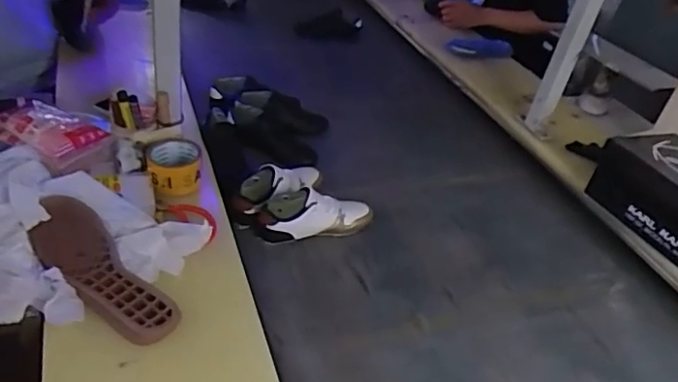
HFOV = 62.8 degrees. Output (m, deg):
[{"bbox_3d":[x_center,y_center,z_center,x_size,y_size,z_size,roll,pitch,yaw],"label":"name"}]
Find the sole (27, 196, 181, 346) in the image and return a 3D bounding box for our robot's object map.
[{"bbox_3d":[-0.324,0.103,0.746,0.266,0.029,0.094,41,48,21],"label":"sole"}]

